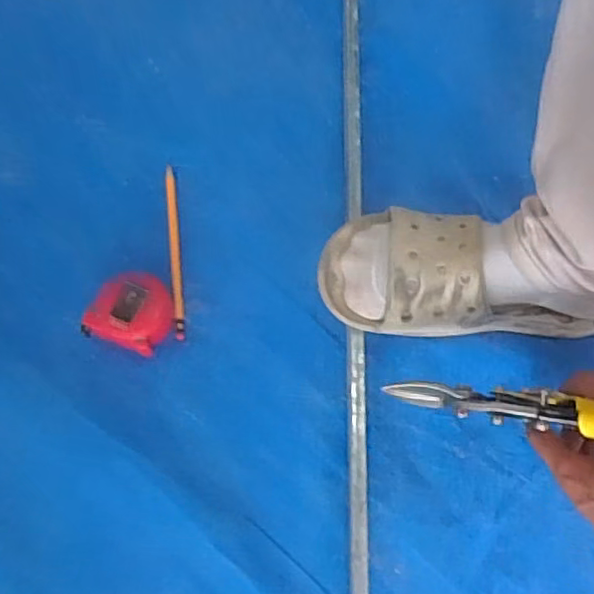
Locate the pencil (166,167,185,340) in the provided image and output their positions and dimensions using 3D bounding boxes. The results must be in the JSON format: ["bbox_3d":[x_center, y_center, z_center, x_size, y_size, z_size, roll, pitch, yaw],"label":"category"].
[{"bbox_3d":[-0.111,-0.046,0.549,0.009,0.012,0.171,-6,69,-5],"label":"pencil"}]

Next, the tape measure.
[{"bbox_3d":[-0.139,0.012,0.515,0.069,0.040,0.063,18,68,4],"label":"tape measure"}]

